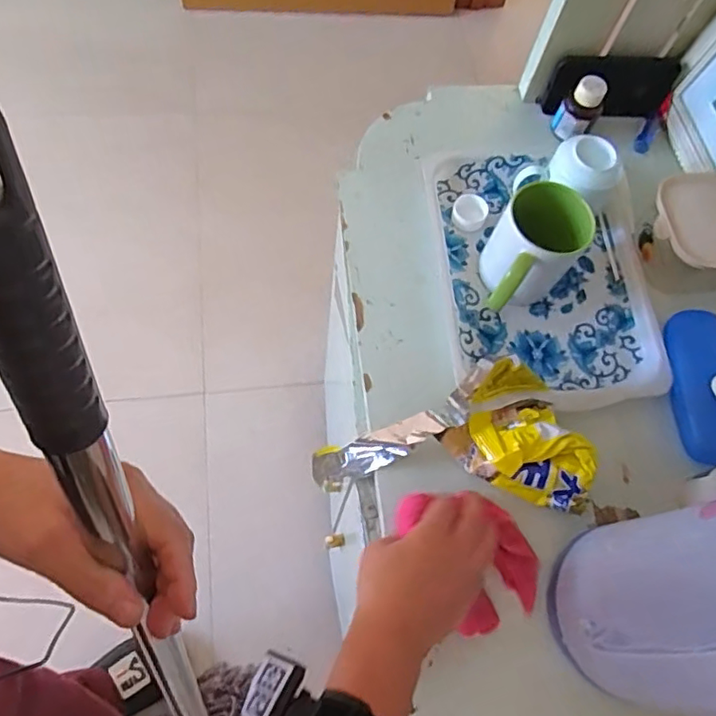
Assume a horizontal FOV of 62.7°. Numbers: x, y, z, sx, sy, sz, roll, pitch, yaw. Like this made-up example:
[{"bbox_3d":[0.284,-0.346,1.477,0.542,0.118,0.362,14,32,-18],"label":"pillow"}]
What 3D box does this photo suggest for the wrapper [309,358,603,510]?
[{"bbox_3d":[0.076,0.070,0.522,0.241,0.080,0.122,-6,69,11],"label":"wrapper"}]

